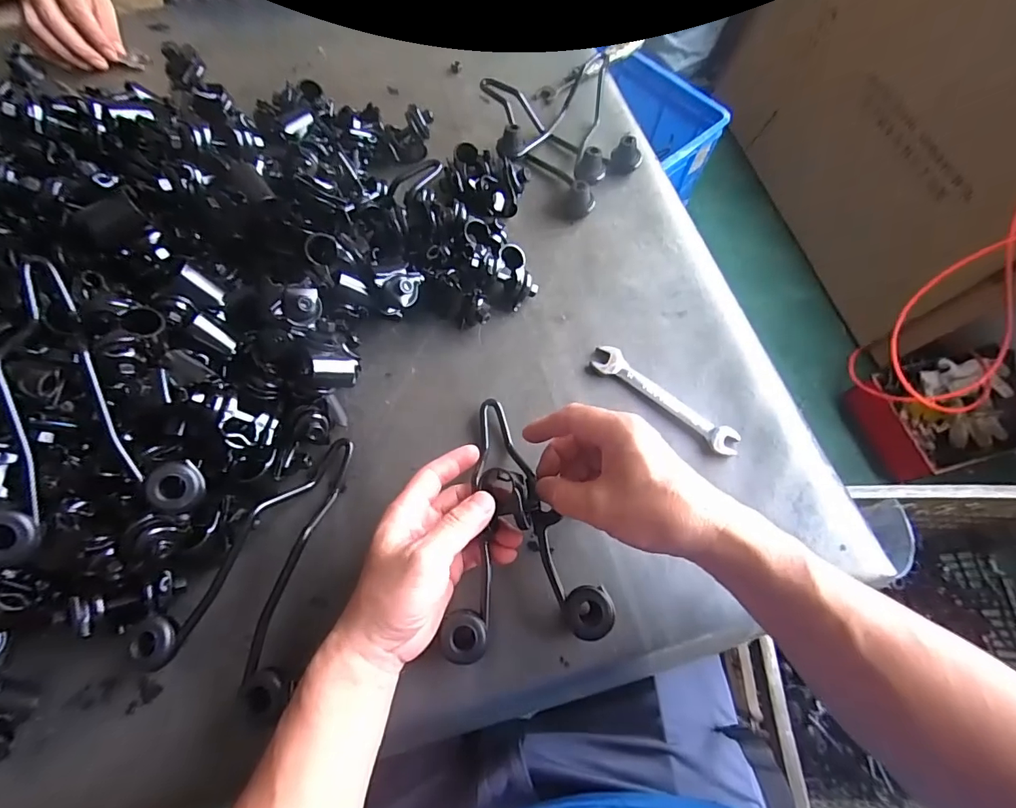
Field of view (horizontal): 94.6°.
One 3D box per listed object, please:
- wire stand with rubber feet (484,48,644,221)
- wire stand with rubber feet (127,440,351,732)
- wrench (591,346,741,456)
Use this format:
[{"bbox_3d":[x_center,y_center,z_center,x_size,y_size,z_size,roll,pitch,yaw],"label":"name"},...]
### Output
[{"bbox_3d":[0.065,-0.307,0.533,0.160,0.041,0.216,-13,67,-7],"label":"wire stand with rubber feet"},{"bbox_3d":[-0.191,0.113,0.346,0.106,0.036,0.192,5,66,1],"label":"wire stand with rubber feet"},{"bbox_3d":[0.139,-0.005,0.418,0.143,0.007,0.027,37,70,13],"label":"wrench"}]

